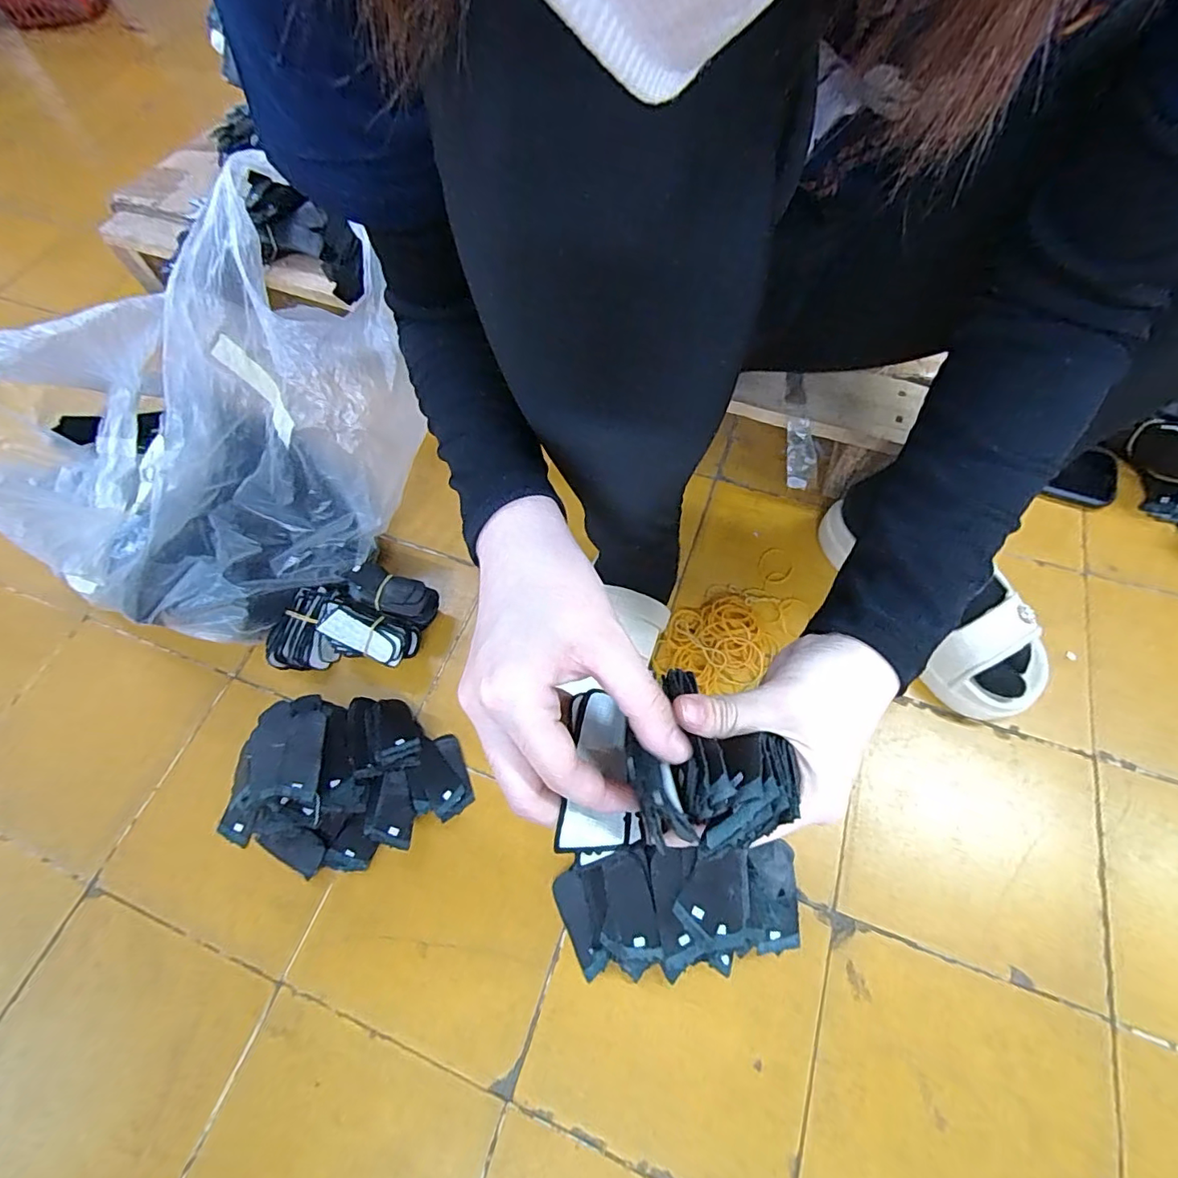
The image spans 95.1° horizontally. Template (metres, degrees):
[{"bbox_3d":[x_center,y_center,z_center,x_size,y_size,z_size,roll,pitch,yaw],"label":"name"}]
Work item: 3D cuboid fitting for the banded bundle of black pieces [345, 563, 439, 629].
[{"bbox_3d":[-0.200,0.008,0.546,0.089,0.032,0.040,24,64,-7],"label":"banded bundle of black pieces"}]

